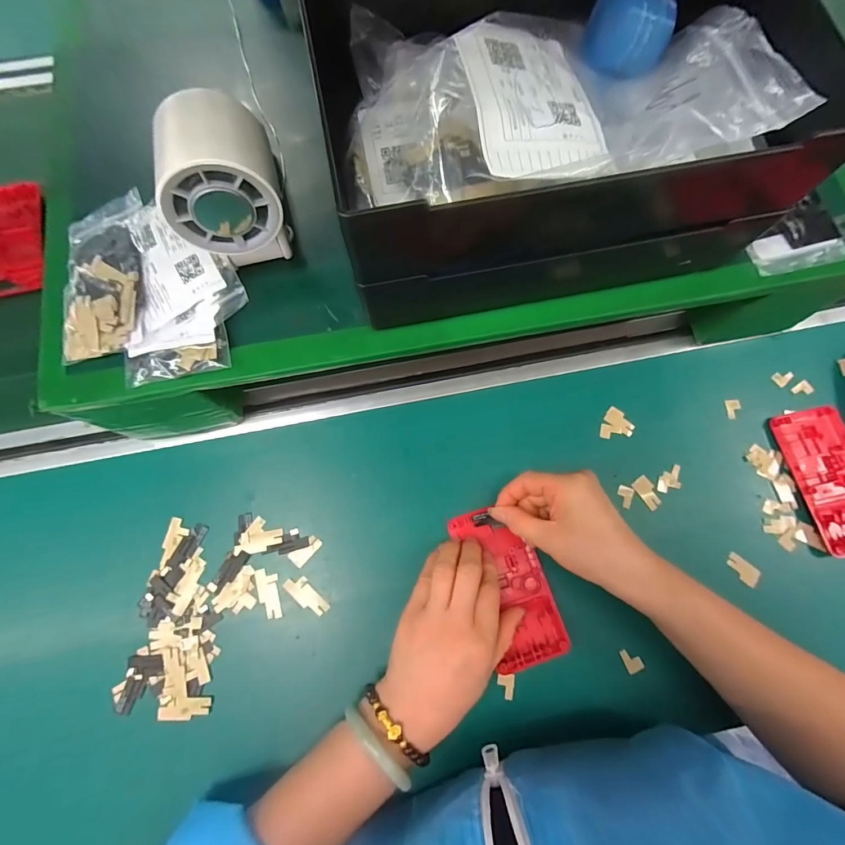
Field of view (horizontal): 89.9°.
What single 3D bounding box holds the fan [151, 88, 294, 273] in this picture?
[{"bbox_3d":[-0.112,-0.140,0.253,0.064,0.086,0.072,-9,75,-3],"label":"fan"}]

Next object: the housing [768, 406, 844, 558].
[{"bbox_3d":[0.356,0.048,0.367,0.060,0.013,0.121,-13,75,-3],"label":"housing"}]

